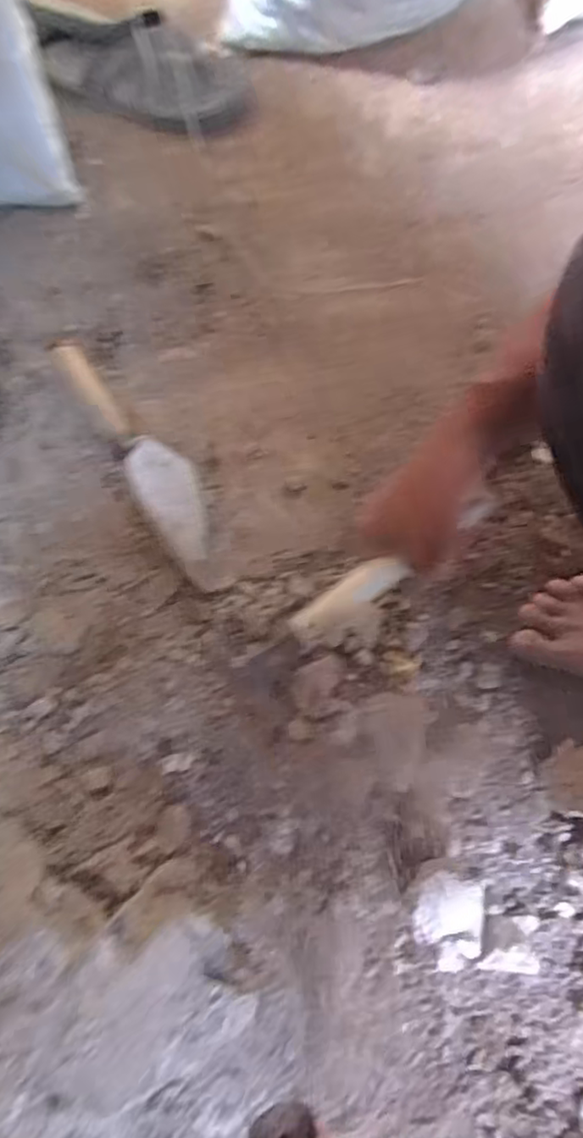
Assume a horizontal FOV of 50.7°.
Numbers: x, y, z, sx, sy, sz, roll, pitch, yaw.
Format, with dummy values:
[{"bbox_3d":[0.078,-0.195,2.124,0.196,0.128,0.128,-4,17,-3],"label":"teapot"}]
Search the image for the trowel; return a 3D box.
[{"bbox_3d":[-0.154,-0.127,0.624,0.067,0.053,0.322,-30,78,-7],"label":"trowel"}]

